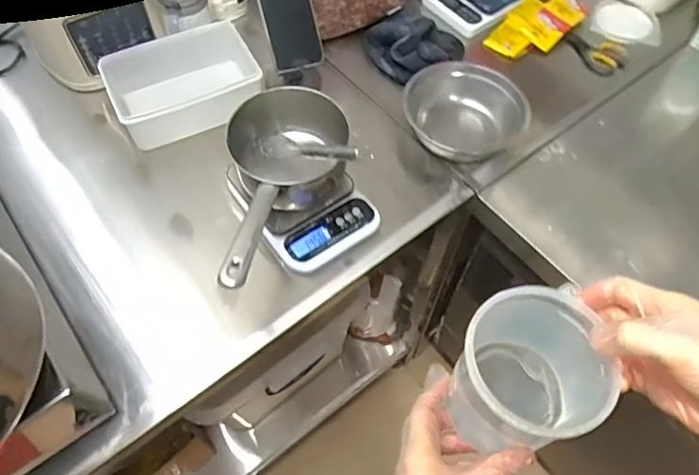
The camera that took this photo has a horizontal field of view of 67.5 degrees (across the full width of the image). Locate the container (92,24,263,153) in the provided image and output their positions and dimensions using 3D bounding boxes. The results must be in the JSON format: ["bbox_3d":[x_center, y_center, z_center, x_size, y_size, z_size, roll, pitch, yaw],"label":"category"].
[{"bbox_3d":[-0.261,-0.247,0.829,0.226,0.066,0.177,-21,62,-14],"label":"container"}]

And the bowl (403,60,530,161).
[{"bbox_3d":[0.175,-0.187,0.809,0.156,0.102,0.147,1,59,-1],"label":"bowl"}]

